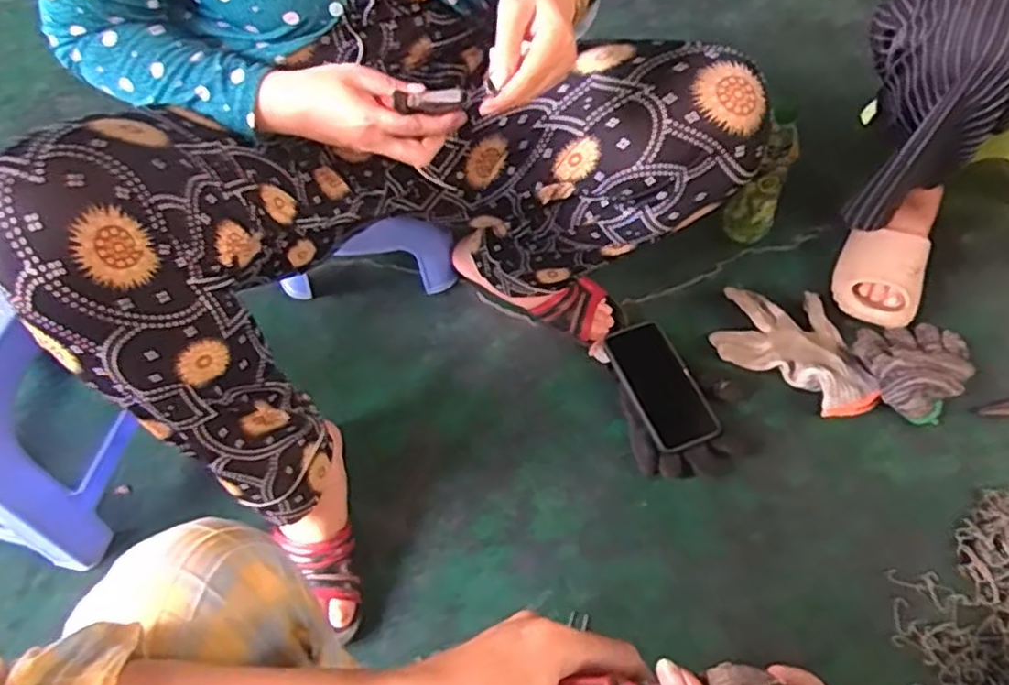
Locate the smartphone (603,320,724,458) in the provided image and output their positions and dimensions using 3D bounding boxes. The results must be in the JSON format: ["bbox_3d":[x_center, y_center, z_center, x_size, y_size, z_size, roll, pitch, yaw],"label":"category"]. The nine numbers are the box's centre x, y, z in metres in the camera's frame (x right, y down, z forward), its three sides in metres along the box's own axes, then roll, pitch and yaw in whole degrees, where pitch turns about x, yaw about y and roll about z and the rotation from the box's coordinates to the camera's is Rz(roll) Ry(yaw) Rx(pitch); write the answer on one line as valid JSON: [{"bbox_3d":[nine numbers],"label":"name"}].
[{"bbox_3d":[0.194,0.052,0.895,0.079,0.012,0.172,-24,63,-2],"label":"smartphone"}]

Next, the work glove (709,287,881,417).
[{"bbox_3d":[0.363,0.011,0.917,0.158,0.030,0.196,-13,54,-9],"label":"work glove"}]

